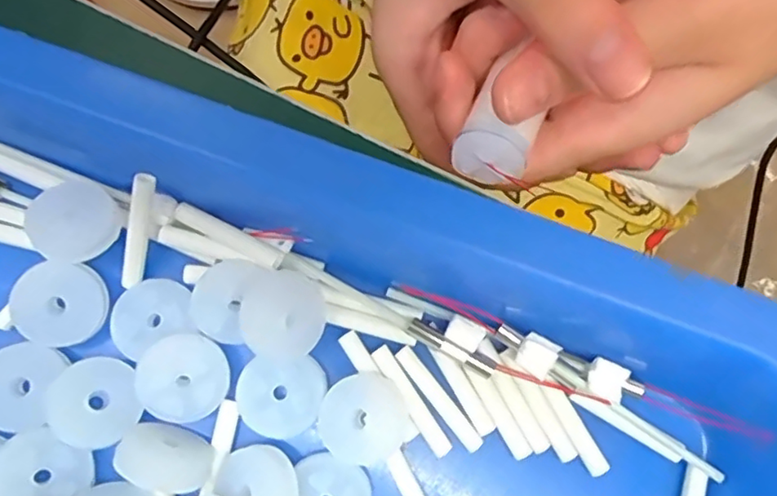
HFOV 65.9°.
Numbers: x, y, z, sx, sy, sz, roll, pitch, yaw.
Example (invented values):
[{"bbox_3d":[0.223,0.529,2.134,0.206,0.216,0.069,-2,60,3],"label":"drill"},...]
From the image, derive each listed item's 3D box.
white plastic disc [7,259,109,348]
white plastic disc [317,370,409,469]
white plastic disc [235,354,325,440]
[{"bbox_3d":[-0.080,0.013,0.146,0.020,0.006,0.020,0,77,-1],"label":"white plastic disc"},{"bbox_3d":[-0.006,0.041,0.143,0.020,0.005,0.021,0,77,-1],"label":"white plastic disc"},{"bbox_3d":[-0.026,0.036,0.144,0.020,0.004,0.018,-1,77,-2],"label":"white plastic disc"}]

